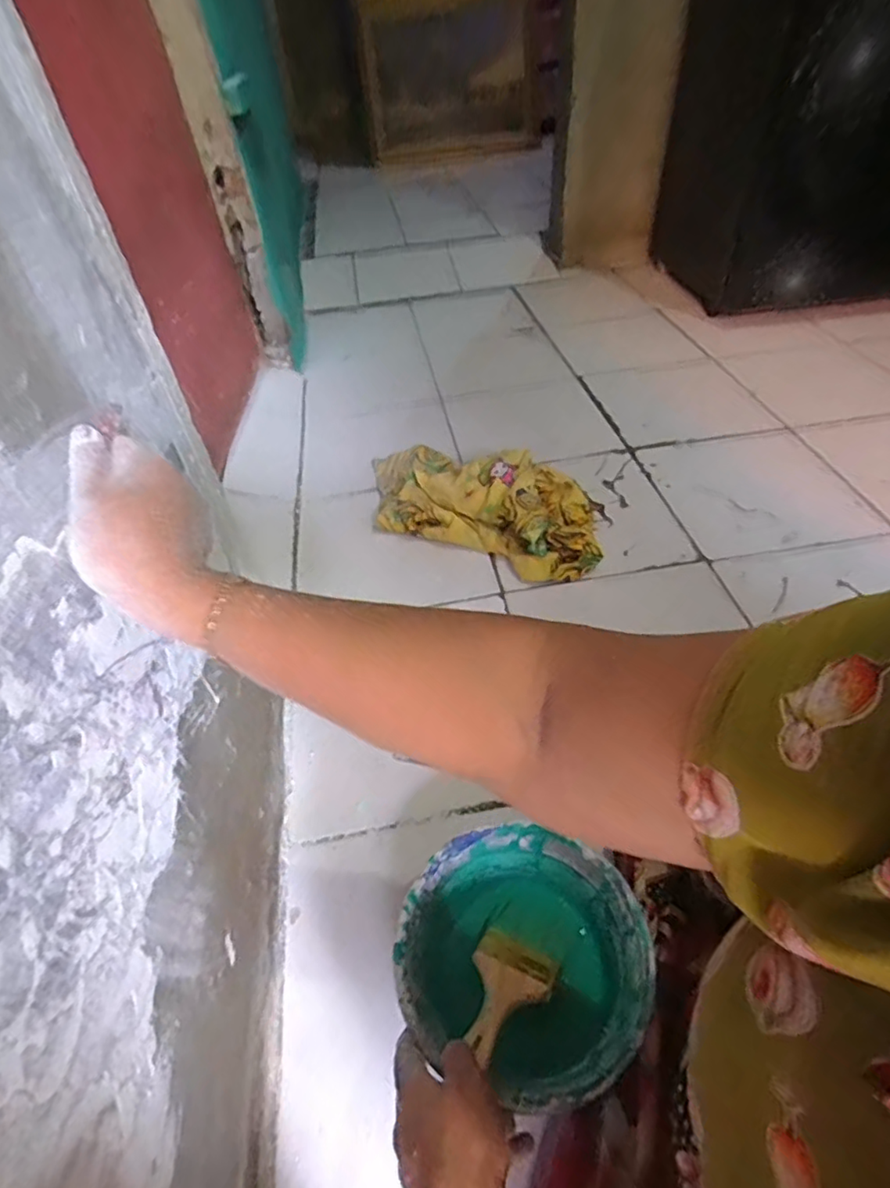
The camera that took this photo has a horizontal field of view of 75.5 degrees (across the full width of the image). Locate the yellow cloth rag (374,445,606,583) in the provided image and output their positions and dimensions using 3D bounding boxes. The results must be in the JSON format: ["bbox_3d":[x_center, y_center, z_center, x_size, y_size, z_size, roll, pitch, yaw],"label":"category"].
[{"bbox_3d":[0.044,-0.168,0.946,0.467,0.085,0.228,23,52,26],"label":"yellow cloth rag"}]

